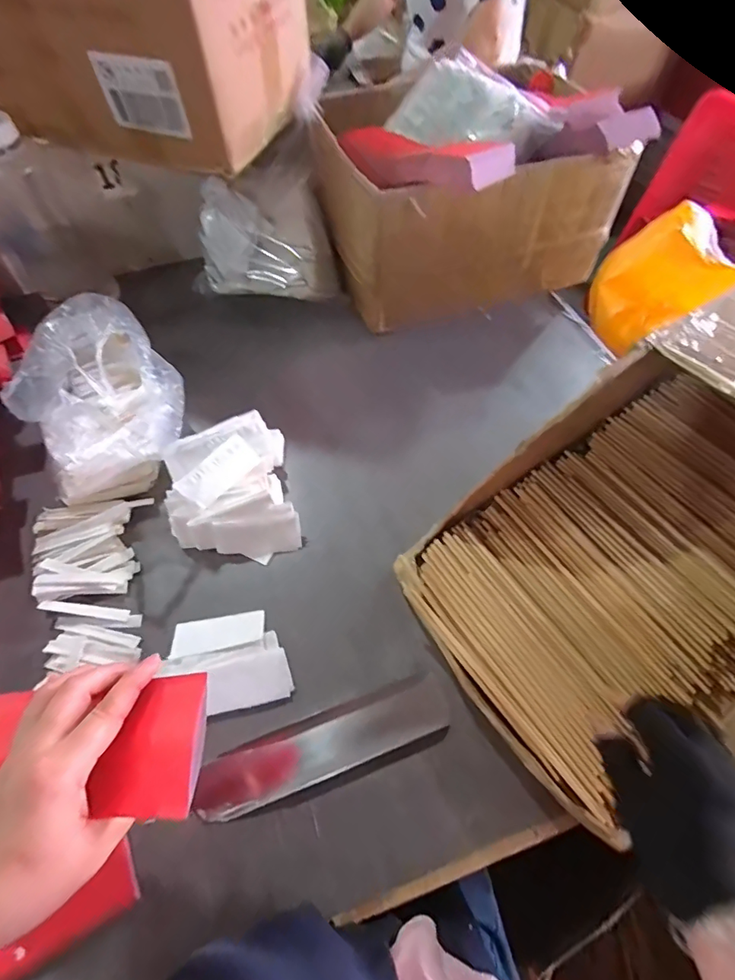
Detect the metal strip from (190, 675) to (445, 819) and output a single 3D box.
[{"bbox_3d":[-0.038,0.245,0.451,0.240,0.011,0.050,-18,61,-10],"label":"metal strip"}]

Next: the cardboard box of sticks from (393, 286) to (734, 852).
[{"bbox_3d":[0.305,0.033,0.437,0.484,0.206,0.303,-31,64,-16],"label":"cardboard box of sticks"}]

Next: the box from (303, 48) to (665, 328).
[{"bbox_3d":[0.129,-0.475,0.738,0.399,0.237,0.342,-22,62,-12],"label":"box"}]

